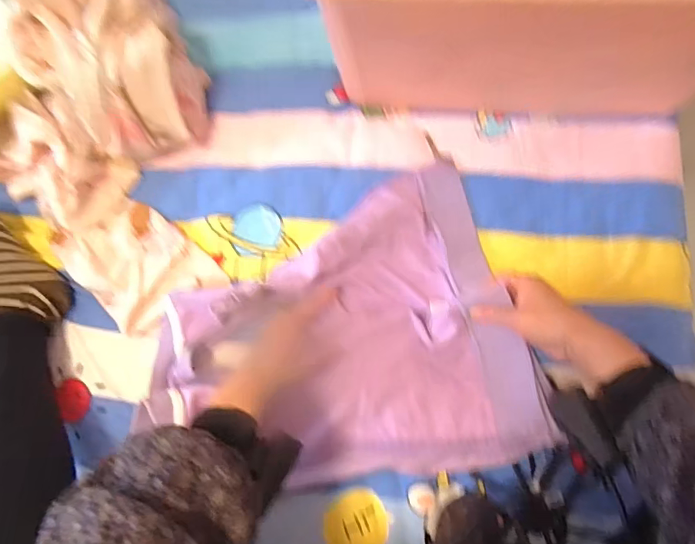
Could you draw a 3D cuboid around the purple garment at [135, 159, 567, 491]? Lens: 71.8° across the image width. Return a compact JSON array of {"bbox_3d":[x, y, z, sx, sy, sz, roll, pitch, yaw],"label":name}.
[{"bbox_3d":[-0.011,0.065,0.524,0.398,0.063,0.338,-16,76,-2],"label":"purple garment"}]

